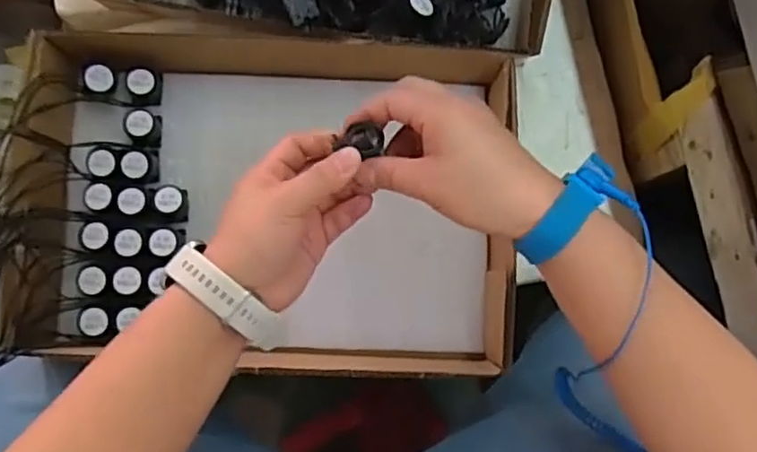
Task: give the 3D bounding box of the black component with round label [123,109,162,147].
[{"bbox_3d":[-0.189,-0.079,0.532,0.024,0.024,0.030,-2,84,-3],"label":"black component with round label"}]

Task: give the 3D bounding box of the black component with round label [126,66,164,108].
[{"bbox_3d":[-0.189,-0.112,0.535,0.025,0.025,0.028,4,84,-3],"label":"black component with round label"}]

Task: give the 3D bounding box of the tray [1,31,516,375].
[{"bbox_3d":[-0.090,-0.025,0.520,0.376,0.074,0.262,4,84,-3],"label":"tray"}]

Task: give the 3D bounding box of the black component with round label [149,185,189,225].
[{"bbox_3d":[-0.168,-0.017,0.526,0.028,0.025,0.029,-5,84,-4],"label":"black component with round label"}]

